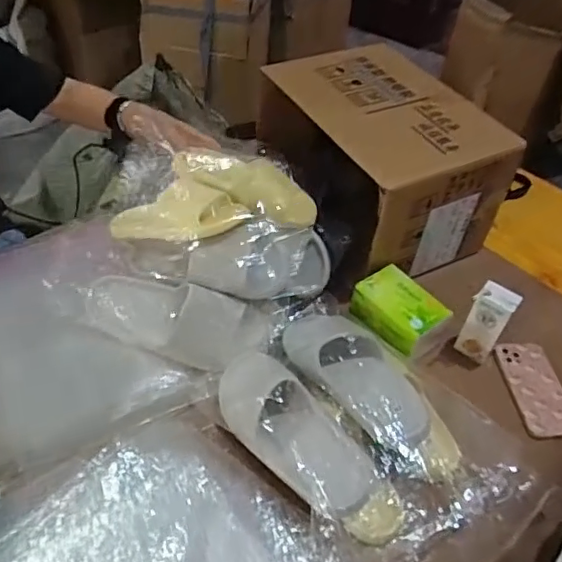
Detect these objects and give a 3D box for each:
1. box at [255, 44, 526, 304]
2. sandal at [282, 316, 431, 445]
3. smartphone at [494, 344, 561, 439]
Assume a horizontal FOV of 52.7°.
[{"bbox_3d":[0.161,-0.215,1.030,0.281,0.249,0.390,-20,50,-23],"label":"box"},{"bbox_3d":[0.104,0.123,0.784,0.094,0.071,0.251,-22,51,-25],"label":"sandal"},{"bbox_3d":[0.397,0.166,0.877,0.086,0.018,0.163,-6,50,-5],"label":"smartphone"}]

